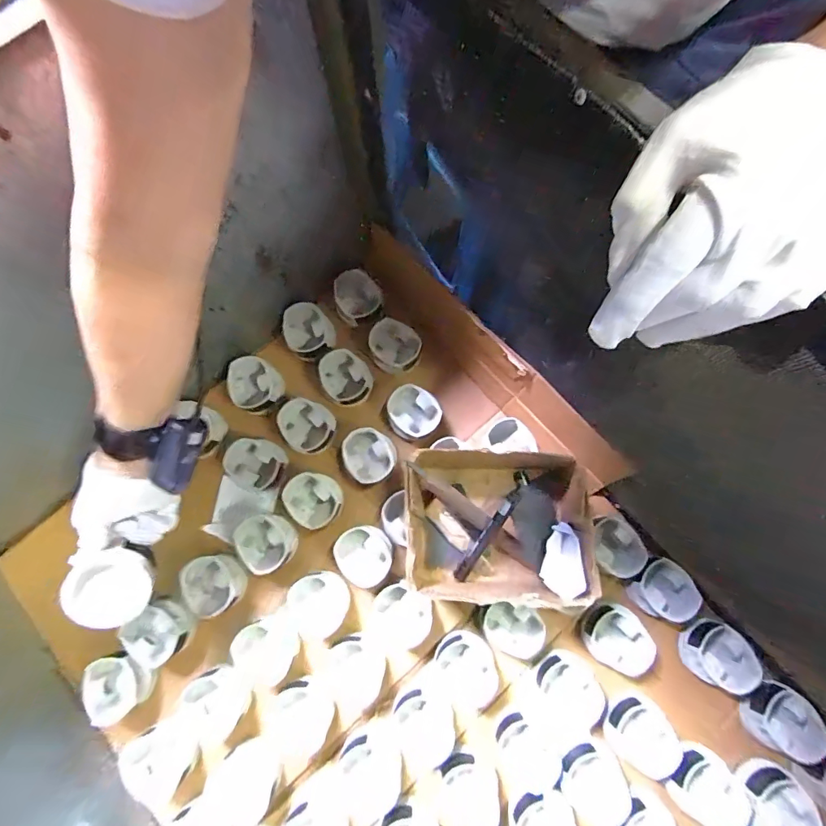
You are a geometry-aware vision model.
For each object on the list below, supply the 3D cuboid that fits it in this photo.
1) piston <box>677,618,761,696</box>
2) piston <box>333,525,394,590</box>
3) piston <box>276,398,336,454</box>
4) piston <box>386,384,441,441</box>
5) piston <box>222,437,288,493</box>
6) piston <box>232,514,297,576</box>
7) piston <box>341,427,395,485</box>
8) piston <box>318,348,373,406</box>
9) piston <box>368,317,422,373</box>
[{"bbox_3d":[0.402,0.317,0.590,0.085,0.043,0.075,22,79,5],"label":"piston"},{"bbox_3d":[-0.069,0.197,0.629,0.077,0.038,0.076,13,78,4],"label":"piston"},{"bbox_3d":[-0.154,0.021,0.655,0.077,0.052,0.072,0,78,1],"label":"piston"},{"bbox_3d":[0.001,0.000,0.669,0.075,0.055,0.075,0,78,1],"label":"piston"},{"bbox_3d":[-0.223,0.074,0.647,0.080,0.045,0.072,14,78,4],"label":"piston"},{"bbox_3d":[-0.202,0.176,0.622,0.082,0.049,0.070,39,81,8],"label":"piston"},{"bbox_3d":[-0.062,0.061,0.655,0.073,0.050,0.077,0,78,1],"label":"piston"},{"bbox_3d":[-0.101,-0.052,0.679,0.074,0.056,0.083,-43,81,-8],"label":"piston"},{"bbox_3d":[-0.027,-0.099,0.696,0.077,0.050,0.073,10,78,3],"label":"piston"}]

